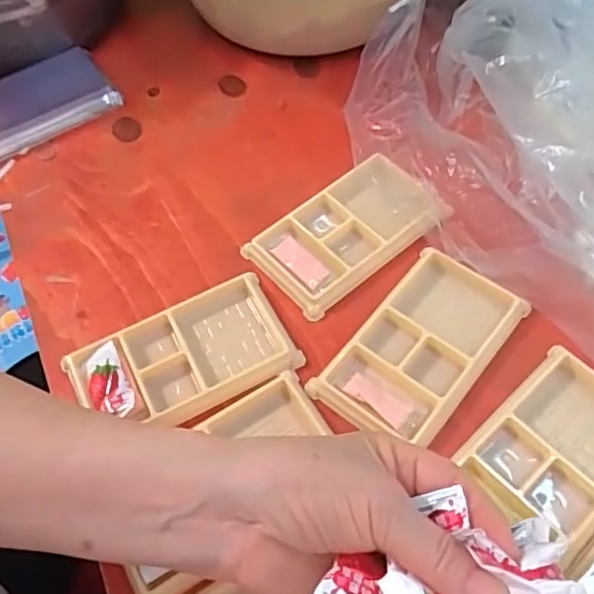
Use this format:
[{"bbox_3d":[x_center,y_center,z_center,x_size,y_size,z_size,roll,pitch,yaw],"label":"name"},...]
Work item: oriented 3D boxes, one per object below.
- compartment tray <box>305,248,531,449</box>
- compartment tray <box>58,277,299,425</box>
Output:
[{"bbox_3d":[0.079,0.031,0.383,0.075,0.012,0.133,36,67,23],"label":"compartment tray"},{"bbox_3d":[-0.072,0.041,0.387,0.135,0.012,0.076,-25,60,-12],"label":"compartment tray"}]

